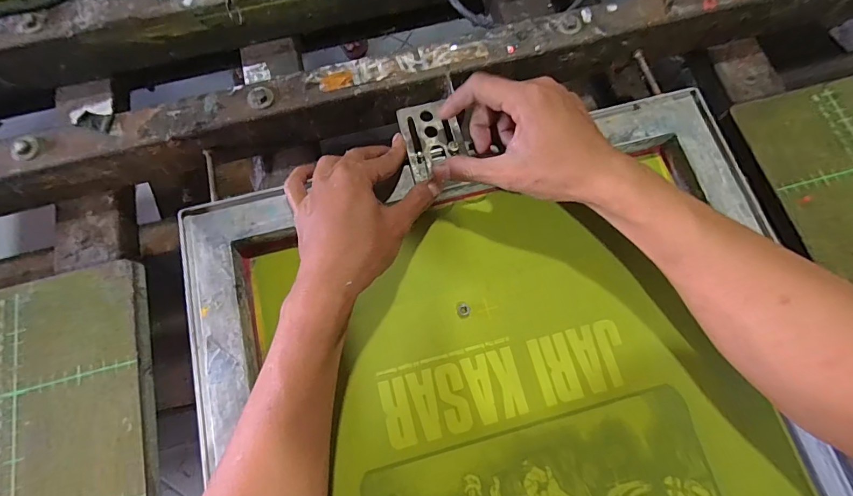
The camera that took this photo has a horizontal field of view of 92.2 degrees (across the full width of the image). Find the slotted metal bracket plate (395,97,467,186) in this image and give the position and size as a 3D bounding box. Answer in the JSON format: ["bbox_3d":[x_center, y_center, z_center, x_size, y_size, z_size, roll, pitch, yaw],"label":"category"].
[{"bbox_3d":[0.006,-0.096,0.365,0.051,0.012,0.070,-15,73,-4],"label":"slotted metal bracket plate"}]

